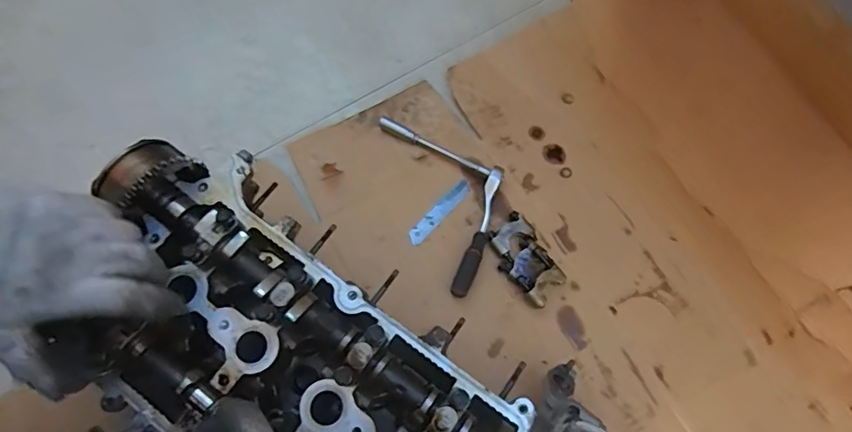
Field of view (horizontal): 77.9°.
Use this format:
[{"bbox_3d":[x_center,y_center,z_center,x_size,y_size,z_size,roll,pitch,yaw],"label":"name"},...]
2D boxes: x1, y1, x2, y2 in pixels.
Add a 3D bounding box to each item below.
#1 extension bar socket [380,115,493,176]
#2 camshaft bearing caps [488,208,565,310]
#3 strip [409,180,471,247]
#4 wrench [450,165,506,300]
[{"bbox_3d":[0.008,-0.080,0.606,0.135,0.017,0.014,26,70,7],"label":"extension bar socket"},{"bbox_3d":[0.105,0.046,0.560,0.050,0.022,0.098,-23,72,-11],"label":"camshaft bearing caps"},{"bbox_3d":[0.016,-0.004,0.592,0.018,0.004,0.093,42,73,13],"label":"strip"},{"bbox_3d":[0.058,0.016,0.571,0.020,0.023,0.151,18,69,4],"label":"wrench"}]

